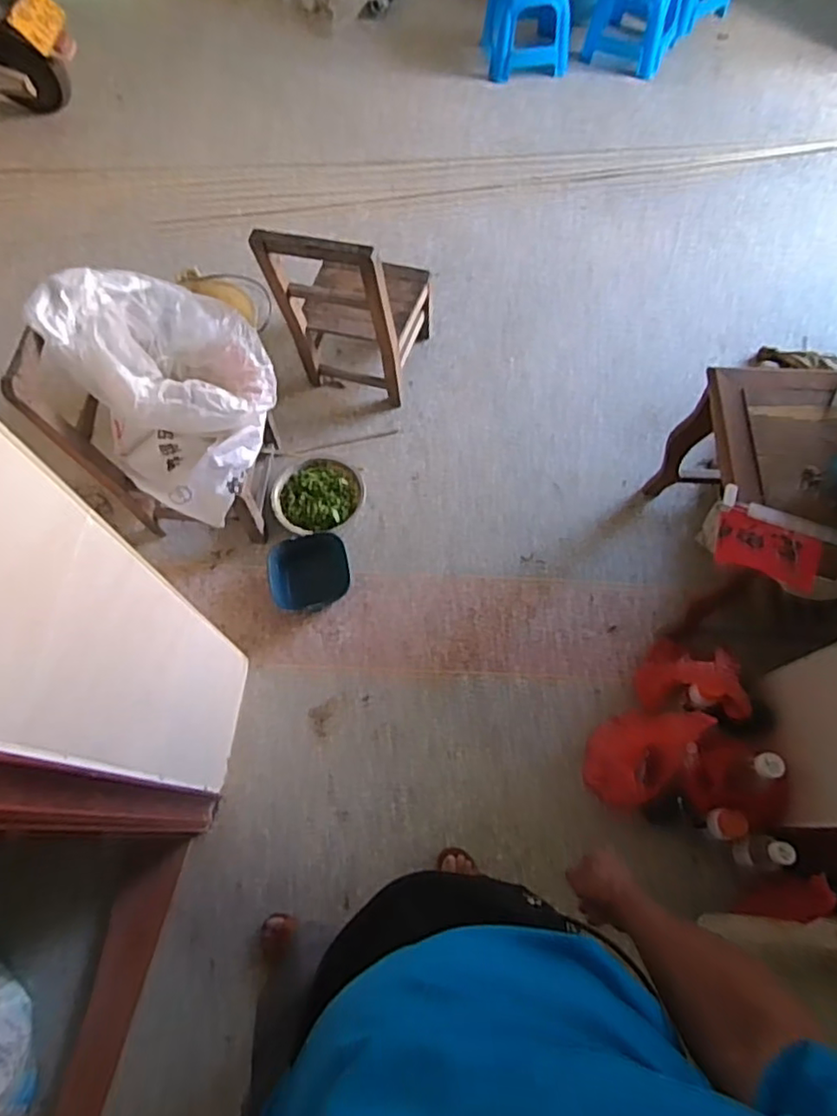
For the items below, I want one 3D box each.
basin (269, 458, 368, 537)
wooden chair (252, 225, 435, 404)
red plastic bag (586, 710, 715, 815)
[{"bbox_3d":[-0.292,-0.175,1.738,0.241,0.062,0.241,-1,66,1],"label":"basin"},{"bbox_3d":[-0.176,-0.730,1.707,0.323,0.548,0.343,17,67,9],"label":"wooden chair"},{"bbox_3d":[0.493,0.445,1.380,0.181,0.228,0.220,26,69,13],"label":"red plastic bag"}]

